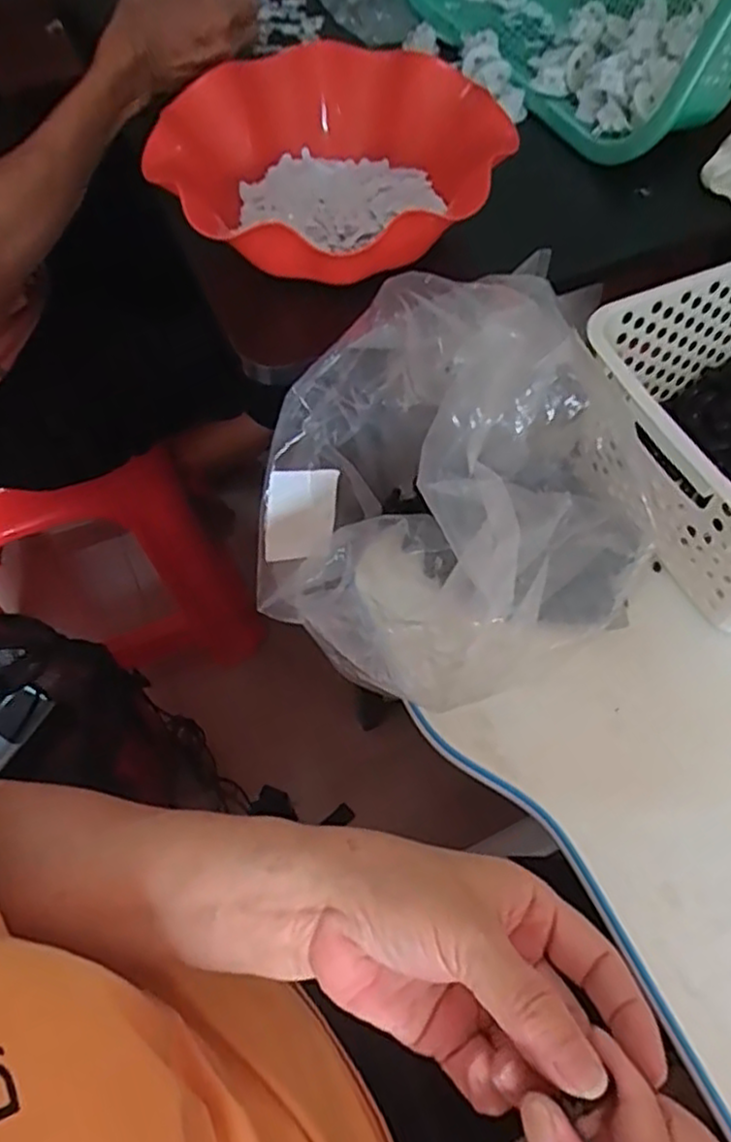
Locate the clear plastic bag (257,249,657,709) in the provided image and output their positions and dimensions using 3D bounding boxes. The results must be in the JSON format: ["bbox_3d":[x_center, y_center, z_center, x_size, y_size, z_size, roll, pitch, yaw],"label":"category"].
[{"bbox_3d":[0.015,-0.036,0.394,0.152,0.194,0.213,-25,62,-12],"label":"clear plastic bag"}]

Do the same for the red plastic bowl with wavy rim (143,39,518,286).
[{"bbox_3d":[-0.025,-0.274,0.482,0.217,0.061,0.240,-15,60,-7],"label":"red plastic bowl with wavy rim"}]

